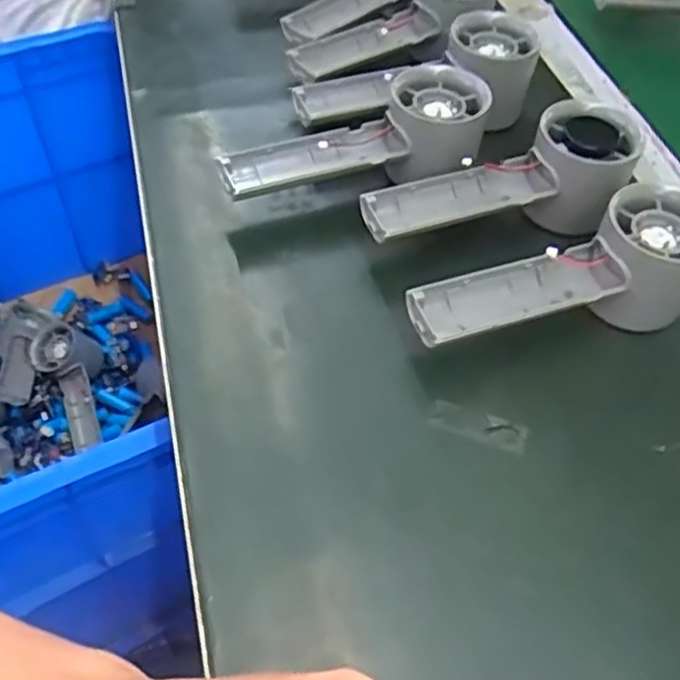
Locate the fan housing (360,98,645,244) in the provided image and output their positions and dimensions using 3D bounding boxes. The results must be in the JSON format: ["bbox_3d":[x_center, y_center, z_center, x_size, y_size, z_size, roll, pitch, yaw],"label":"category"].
[{"bbox_3d":[0.093,-0.083,0.416,0.159,0.059,0.058,-20,56,-18],"label":"fan housing"}]

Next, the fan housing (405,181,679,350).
[{"bbox_3d":[0.110,-0.033,0.367,0.158,0.052,0.056,-10,53,-12],"label":"fan housing"}]

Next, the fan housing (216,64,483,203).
[{"bbox_3d":[0.008,-0.116,0.437,0.157,0.060,0.057,-12,54,-13],"label":"fan housing"}]

